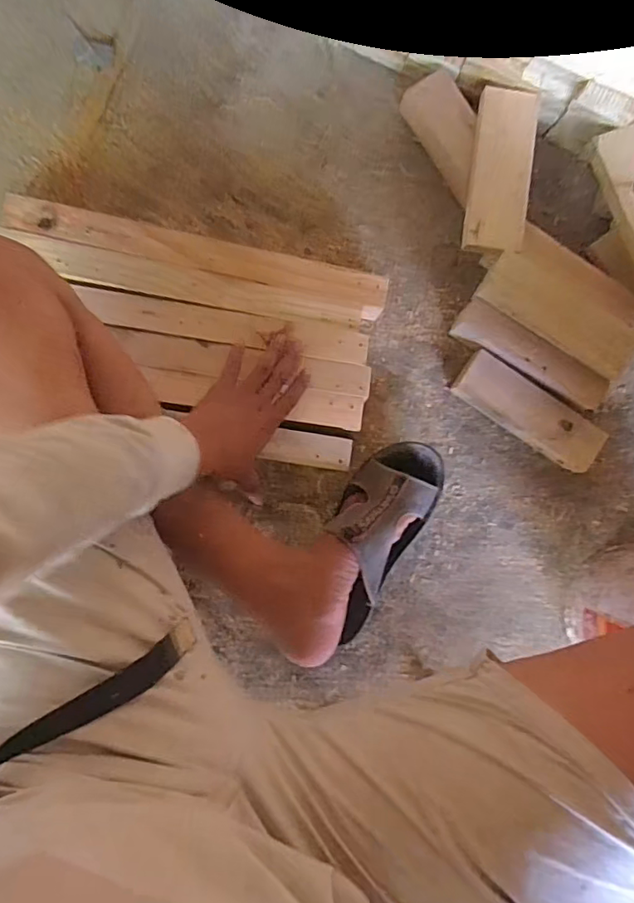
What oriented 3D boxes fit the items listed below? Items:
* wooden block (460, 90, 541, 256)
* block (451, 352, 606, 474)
[{"bbox_3d":[0.218,-0.329,0.644,0.069,0.023,0.192,8,89,-3],"label":"wooden block"},{"bbox_3d":[0.263,-0.048,0.677,0.187,0.026,0.062,37,86,10],"label":"block"}]

